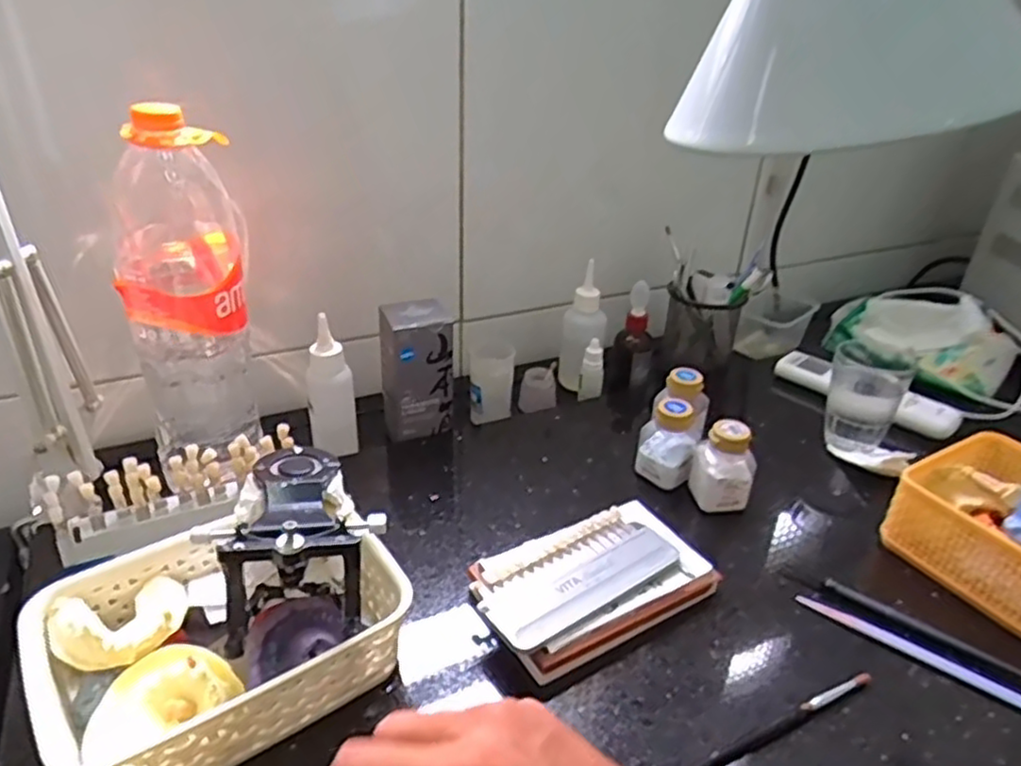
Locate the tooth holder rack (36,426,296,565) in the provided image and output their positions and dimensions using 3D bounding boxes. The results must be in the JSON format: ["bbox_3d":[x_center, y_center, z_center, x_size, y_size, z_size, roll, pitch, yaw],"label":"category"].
[{"bbox_3d":[-0.233,0.076,0.494,0.156,0.057,0.029,-10,32,-21],"label":"tooth holder rack"}]

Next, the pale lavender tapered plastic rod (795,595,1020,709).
[{"bbox_3d":[0.267,0.178,0.472,0.143,0.007,0.012,21,35,31],"label":"pale lavender tapered plastic rod"}]

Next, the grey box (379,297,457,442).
[{"bbox_3d":[-0.086,-0.009,0.656,0.058,0.129,0.052,-10,32,-20],"label":"grey box"}]

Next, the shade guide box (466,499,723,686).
[{"bbox_3d":[0.057,0.142,0.497,0.164,0.033,0.091,-15,33,-26],"label":"shade guide box"}]

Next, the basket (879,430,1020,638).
[{"bbox_3d":[0.387,0.106,0.537,0.145,0.077,0.147,-19,35,-31],"label":"basket"}]

